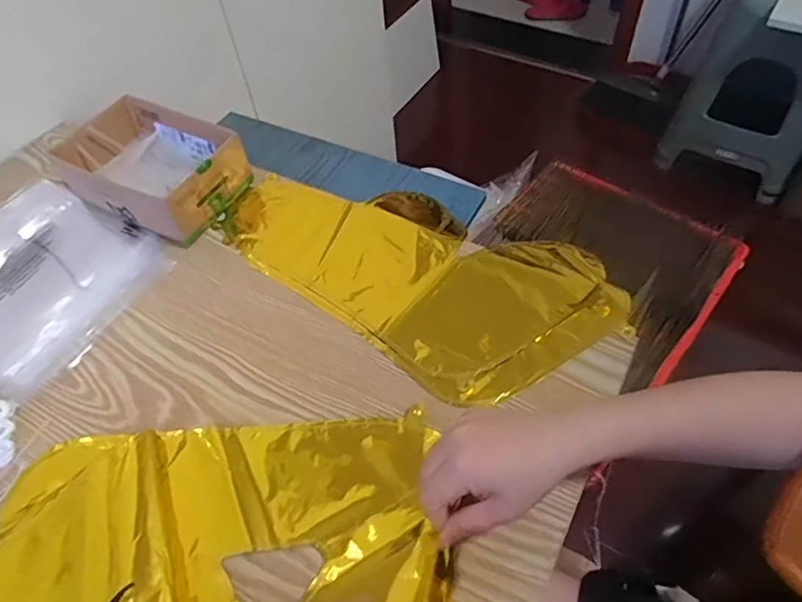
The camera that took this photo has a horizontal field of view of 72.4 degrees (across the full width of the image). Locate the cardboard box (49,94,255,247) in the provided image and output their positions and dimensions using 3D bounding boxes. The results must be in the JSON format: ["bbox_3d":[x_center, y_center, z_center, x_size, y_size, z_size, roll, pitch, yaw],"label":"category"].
[{"bbox_3d":[-0.280,-0.151,0.628,0.188,0.066,0.124,21,59,19],"label":"cardboard box"}]

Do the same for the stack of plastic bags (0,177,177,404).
[{"bbox_3d":[-0.402,-0.029,0.595,0.255,0.009,0.219,23,59,20],"label":"stack of plastic bags"}]

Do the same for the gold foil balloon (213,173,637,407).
[{"bbox_3d":[0.004,-0.040,0.572,0.412,0.021,0.202,29,62,23],"label":"gold foil balloon"}]

